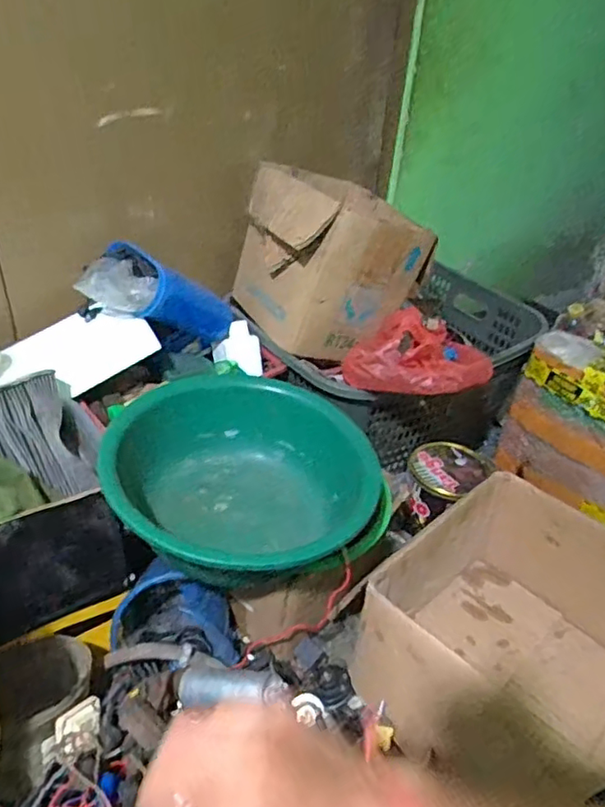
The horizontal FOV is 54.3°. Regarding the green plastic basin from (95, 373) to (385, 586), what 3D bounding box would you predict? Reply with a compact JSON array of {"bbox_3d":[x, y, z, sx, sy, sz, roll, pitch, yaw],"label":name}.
[{"bbox_3d":[-0.081,0.102,0.819,0.345,0.146,0.369,-11,39,-20],"label":"green plastic basin"}]

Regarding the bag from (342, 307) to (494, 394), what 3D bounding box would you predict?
[{"bbox_3d":[0.190,-0.082,0.952,0.221,0.094,0.193,15,37,14],"label":"bag"}]

